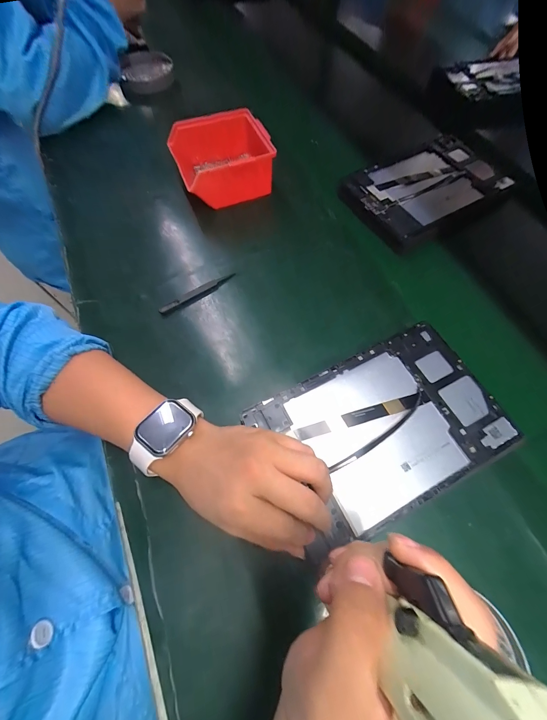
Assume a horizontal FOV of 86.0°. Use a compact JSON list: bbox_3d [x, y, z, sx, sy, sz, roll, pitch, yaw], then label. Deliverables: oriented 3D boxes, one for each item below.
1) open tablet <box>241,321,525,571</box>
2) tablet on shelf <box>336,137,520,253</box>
[{"bbox_3d":[0.109,0.063,0.290,0.228,0.018,0.147,-26,69,-9],"label":"open tablet"},{"bbox_3d":[0.233,-0.260,0.452,0.240,0.027,0.158,-29,69,-11],"label":"tablet on shelf"}]

